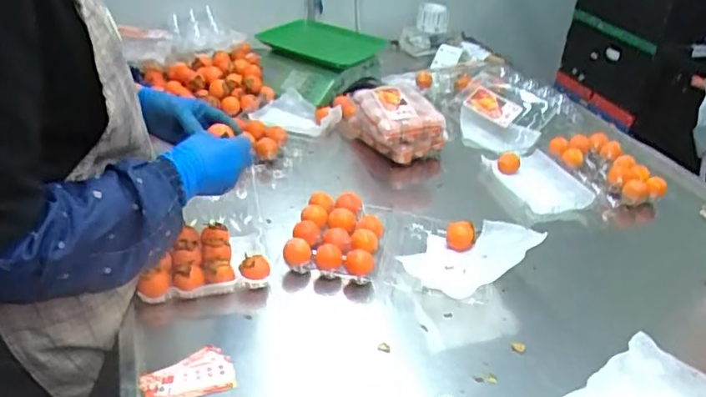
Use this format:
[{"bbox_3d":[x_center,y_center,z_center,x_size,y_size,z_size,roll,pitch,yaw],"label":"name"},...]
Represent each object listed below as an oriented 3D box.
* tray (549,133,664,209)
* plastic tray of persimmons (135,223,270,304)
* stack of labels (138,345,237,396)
[{"bbox_3d":[0.499,-0.060,1.167,0.130,0.054,0.218,-6,34,-16],"label":"tray"},{"bbox_3d":[-0.218,0.089,0.862,0.172,0.053,0.131,-4,34,-12],"label":"plastic tray of persimmons"},{"bbox_3d":[-0.196,0.216,0.698,0.105,0.013,0.064,-18,39,-30],"label":"stack of labels"}]

